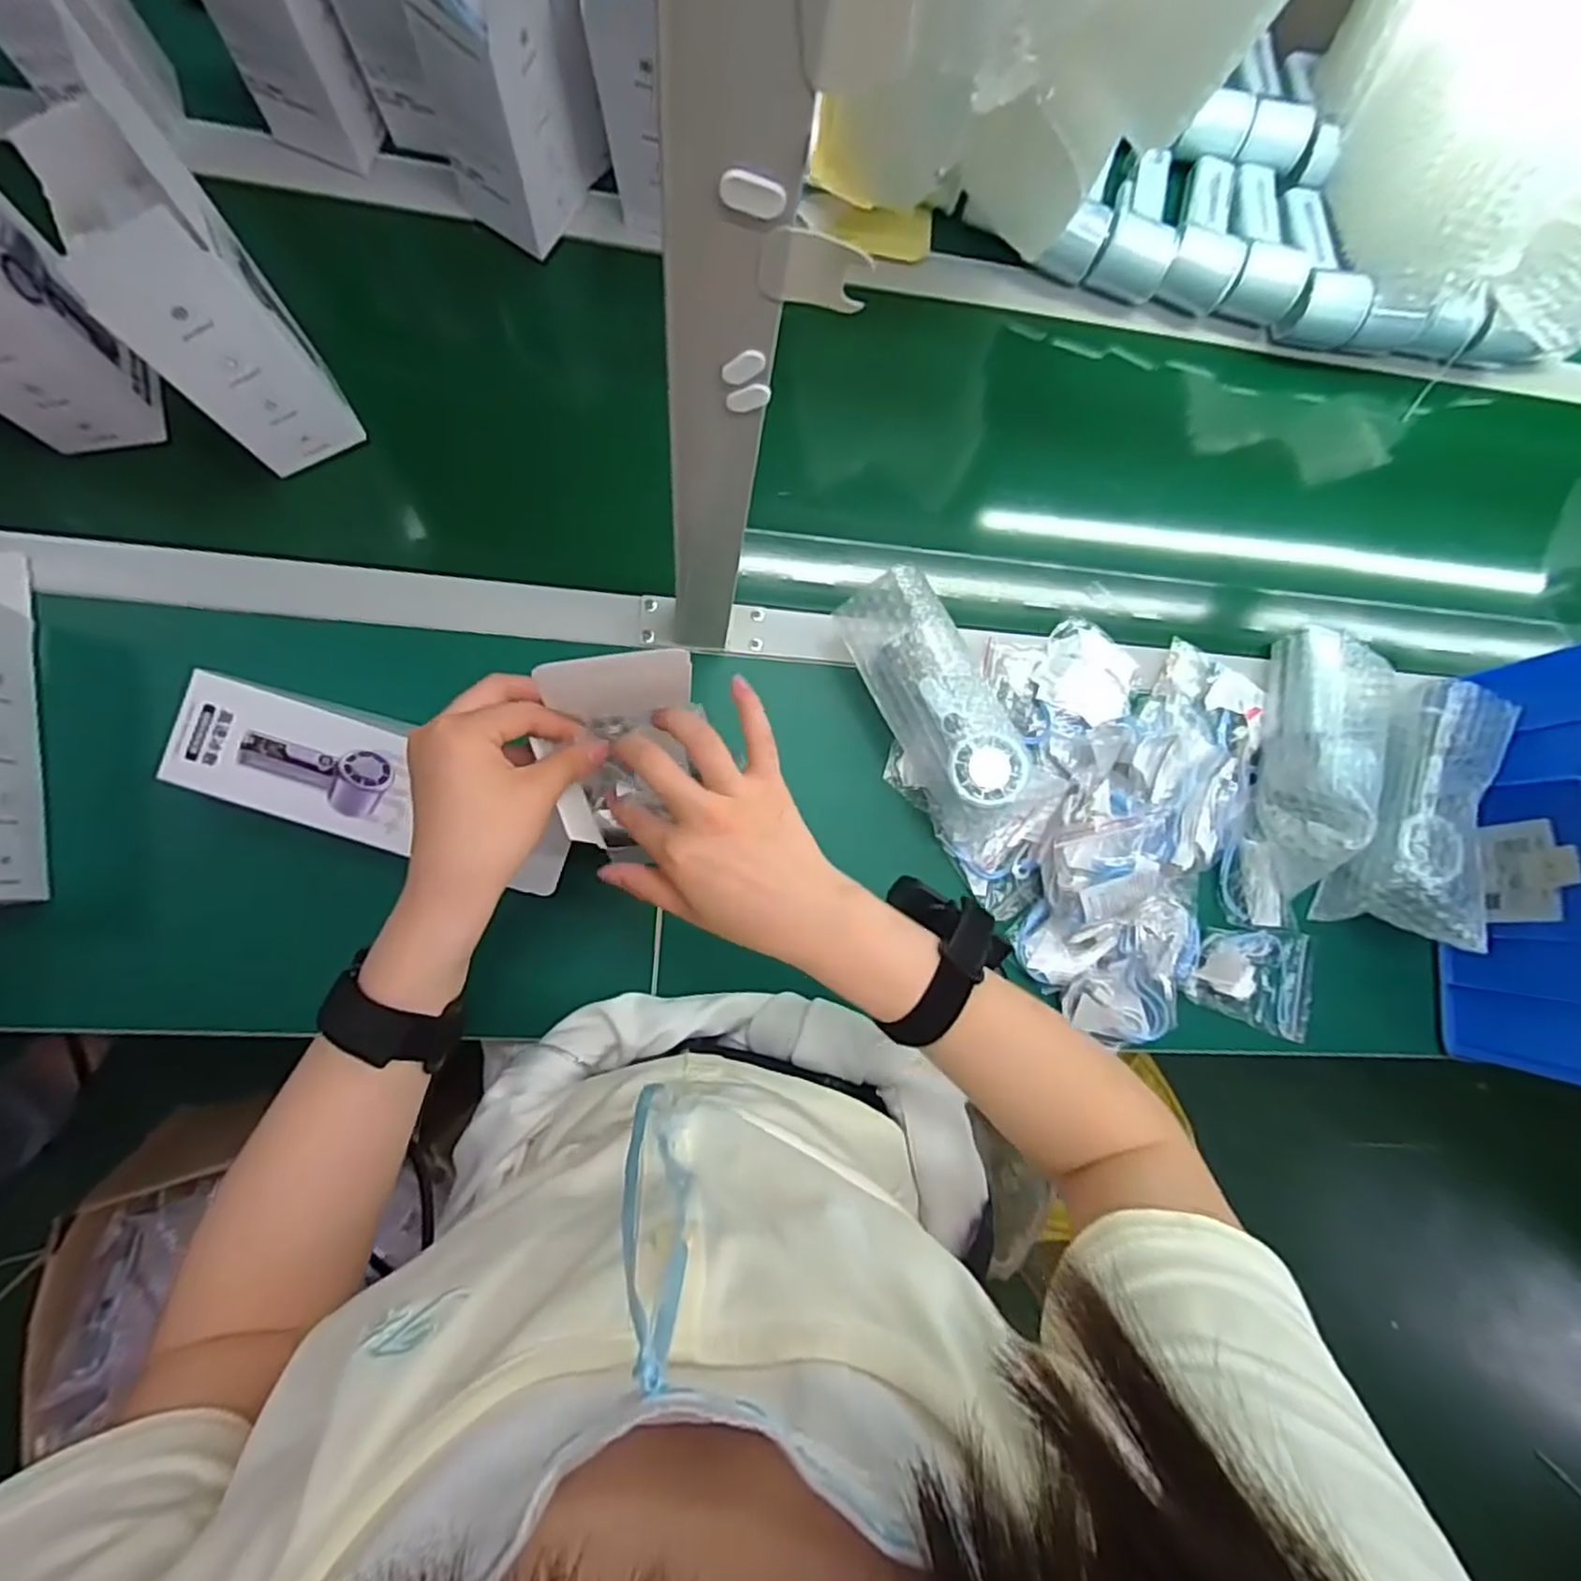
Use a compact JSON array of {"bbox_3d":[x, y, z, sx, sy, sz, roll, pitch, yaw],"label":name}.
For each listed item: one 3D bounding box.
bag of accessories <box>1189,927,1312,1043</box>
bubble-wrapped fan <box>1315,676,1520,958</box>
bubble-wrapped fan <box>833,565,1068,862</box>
[{"bbox_3d":[0.385,0.152,0.585,0.117,0.028,0.083,16,82,-6],"label":"bag of accessories"},{"bbox_3d":[0.522,0.016,0.594,0.078,0.067,0.214,19,82,-5],"label":"bubble-wrapped fan"},{"bbox_3d":[0.115,-0.057,0.538,0.082,0.071,0.214,-35,90,-10],"label":"bubble-wrapped fan"}]

